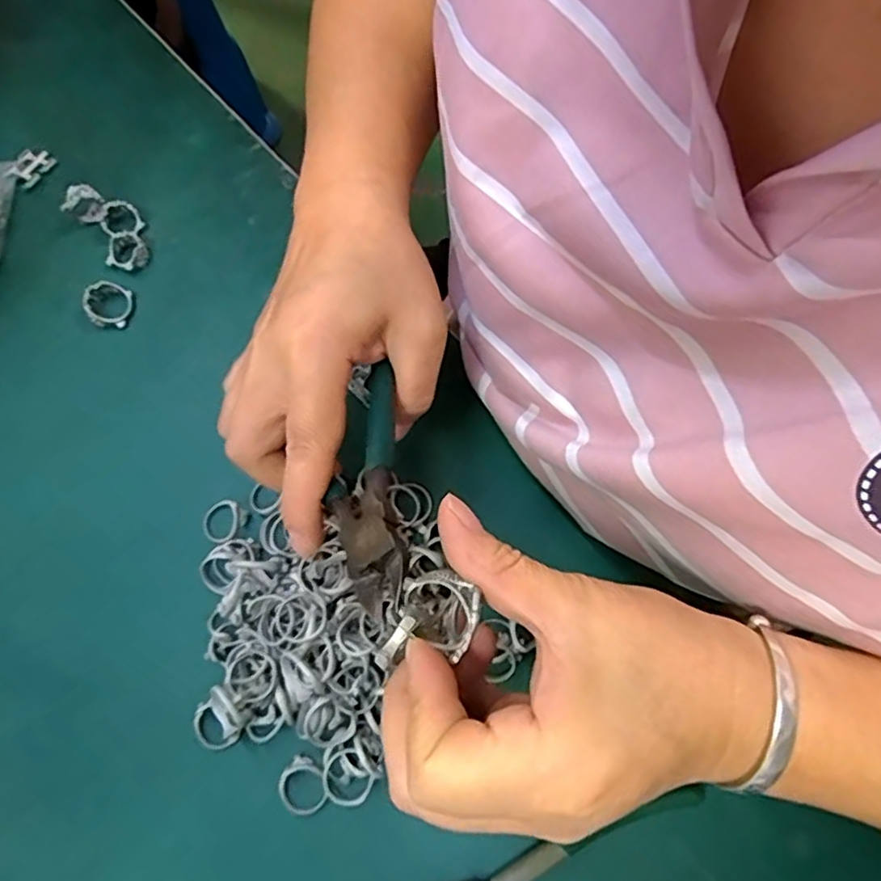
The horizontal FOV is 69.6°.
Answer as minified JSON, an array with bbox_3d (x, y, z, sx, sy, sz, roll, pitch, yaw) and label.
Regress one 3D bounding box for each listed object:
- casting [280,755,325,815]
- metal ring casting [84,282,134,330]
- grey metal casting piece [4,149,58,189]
[{"bbox_3d":[-0.061,0.154,0.281,0.021,0.009,0.022,32,73,12],"label":"casting"},{"bbox_3d":[-0.191,-0.079,0.364,0.025,0.012,0.027,0,69,0],"label":"metal ring casting"},{"bbox_3d":[-0.262,-0.175,0.404,0.017,0.006,0.028,27,72,10],"label":"grey metal casting piece"}]

